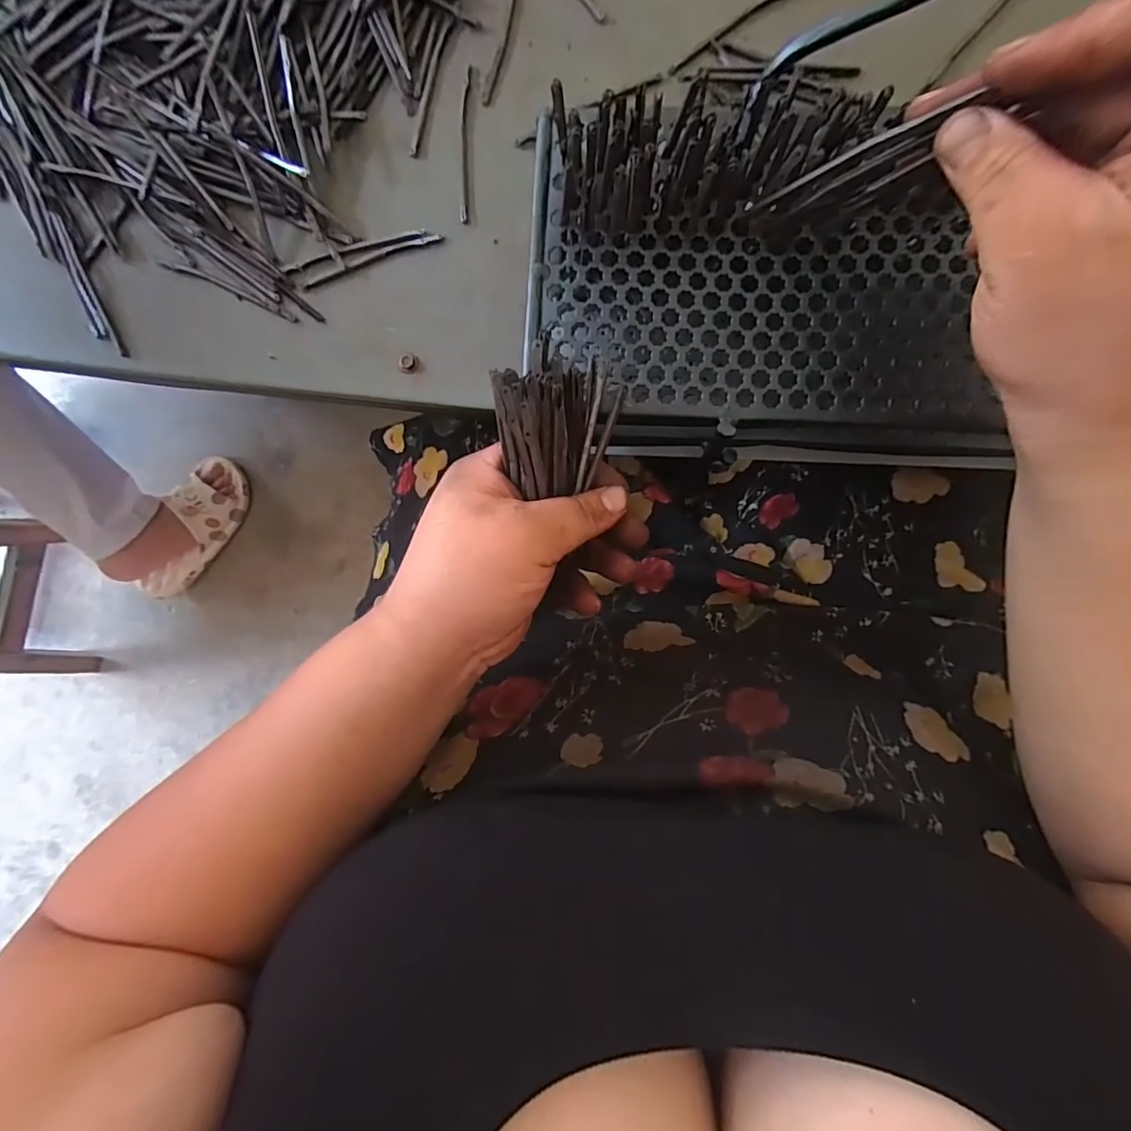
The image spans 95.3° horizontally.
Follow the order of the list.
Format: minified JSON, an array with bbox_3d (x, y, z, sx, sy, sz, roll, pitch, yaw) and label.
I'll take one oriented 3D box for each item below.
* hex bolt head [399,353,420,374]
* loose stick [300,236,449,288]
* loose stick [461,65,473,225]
[{"bbox_3d":[-0.102,-0.131,0.334,0.012,0.005,0.013,32,90,2],"label":"hex bolt head"},{"bbox_3d":[-0.125,-0.198,0.333,0.095,0.004,0.007,-17,89,1],"label":"loose stick"},{"bbox_3d":[-0.064,-0.267,0.329,0.006,0.004,0.093,3,89,1],"label":"loose stick"}]

